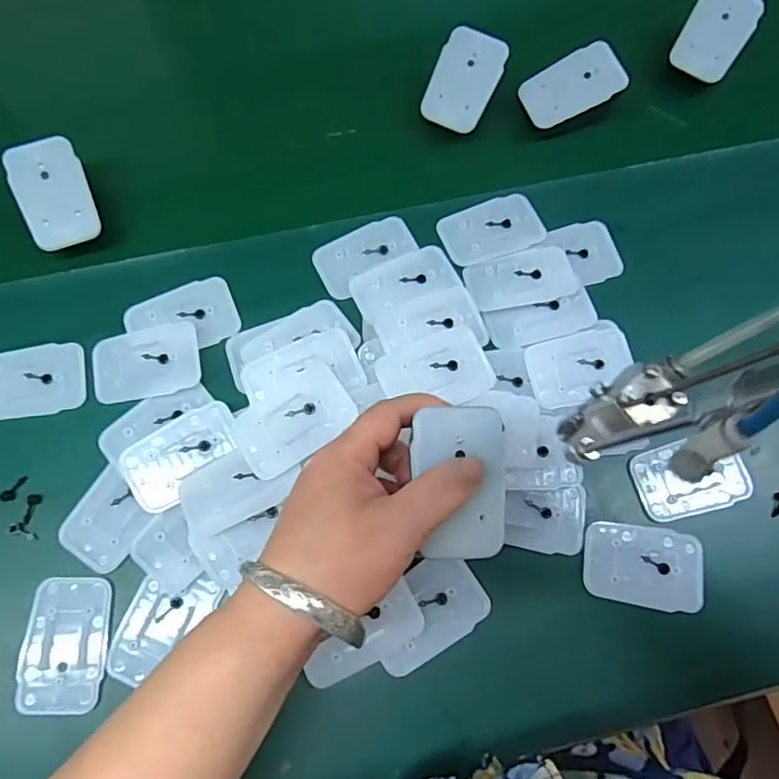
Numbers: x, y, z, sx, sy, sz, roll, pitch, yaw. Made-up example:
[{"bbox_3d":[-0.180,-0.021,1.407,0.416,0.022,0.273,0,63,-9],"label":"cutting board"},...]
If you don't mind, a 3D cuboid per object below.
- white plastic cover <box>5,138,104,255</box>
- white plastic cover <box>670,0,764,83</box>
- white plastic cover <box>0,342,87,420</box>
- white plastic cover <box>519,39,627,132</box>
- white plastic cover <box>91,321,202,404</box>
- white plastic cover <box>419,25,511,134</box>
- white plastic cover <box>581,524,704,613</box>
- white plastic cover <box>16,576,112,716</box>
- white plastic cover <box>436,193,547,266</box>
[{"bbox_3d":[-0.222,-0.129,0.380,0.045,0.004,0.069,-18,95,-10],"label":"white plastic cover"},{"bbox_3d":[0.252,-0.276,0.443,0.046,0.006,0.071,29,93,14],"label":"white plastic cover"},{"bbox_3d":[-0.228,-0.005,0.364,0.068,0.004,0.044,-10,75,-5],"label":"white plastic cover"},{"bbox_3d":[0.134,-0.222,0.421,0.070,0.004,0.045,-22,78,15],"label":"white plastic cover"},{"bbox_3d":[-0.155,-0.018,0.364,0.069,0.010,0.043,-8,75,-4],"label":"white plastic cover"},{"bbox_3d":[0.055,-0.226,0.420,0.047,0.004,0.071,21,93,7],"label":"white plastic cover"},{"bbox_3d":[0.152,0.105,0.342,0.071,0.004,0.045,7,74,0],"label":"white plastic cover"},{"bbox_3d":[-0.180,0.141,0.320,0.045,0.004,0.069,1,74,-1],"label":"white plastic cover"},{"bbox_3d":[0.072,-0.113,0.404,0.070,0.005,0.044,-21,76,-8],"label":"white plastic cover"}]

